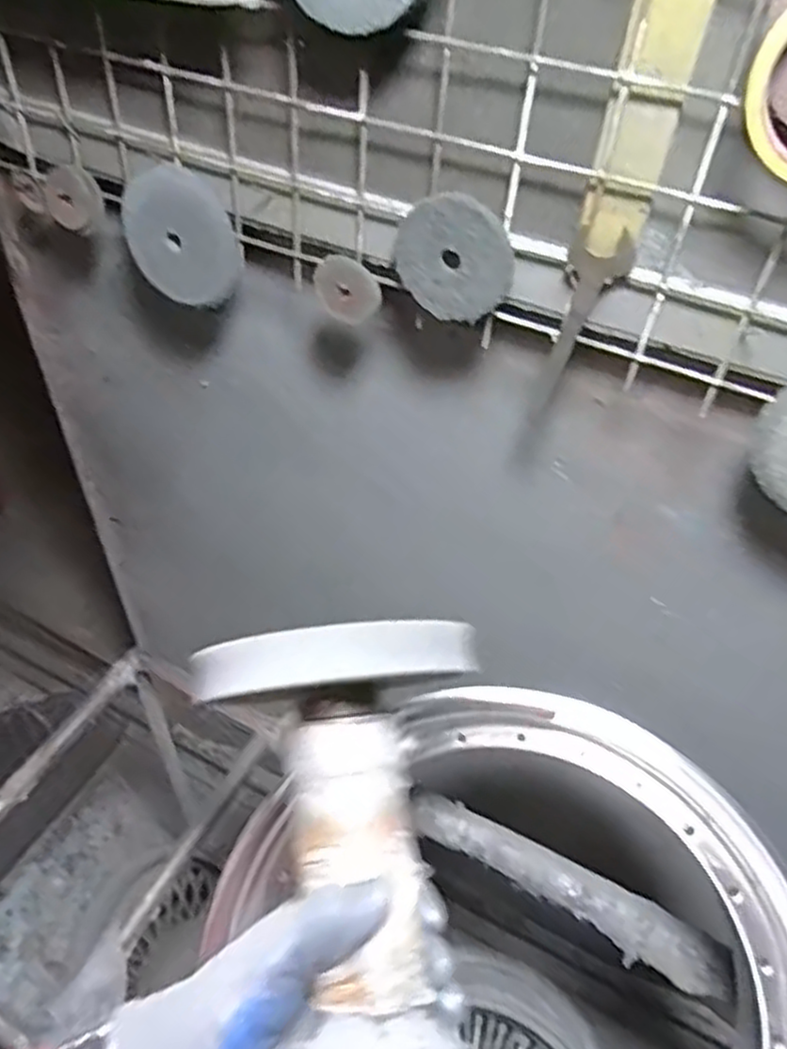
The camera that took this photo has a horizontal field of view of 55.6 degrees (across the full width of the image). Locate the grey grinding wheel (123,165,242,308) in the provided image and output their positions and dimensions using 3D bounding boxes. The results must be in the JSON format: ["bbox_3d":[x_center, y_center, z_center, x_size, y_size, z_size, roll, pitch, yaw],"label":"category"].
[{"bbox_3d":[-0.181,-0.242,0.632,0.106,0.105,0.015,20,36,4],"label":"grey grinding wheel"}]

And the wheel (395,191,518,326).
[{"bbox_3d":[0.043,-0.190,0.536,0.086,0.084,0.017,17,48,11],"label":"wheel"}]

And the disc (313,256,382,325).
[{"bbox_3d":[-0.037,-0.187,0.596,0.054,0.051,0.011,12,47,7],"label":"disc"}]

